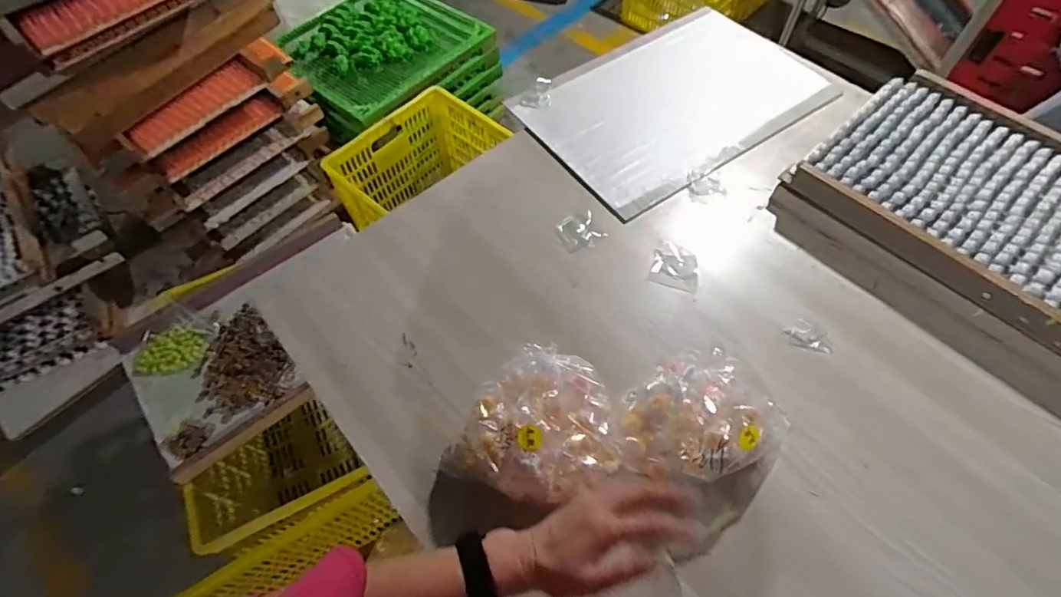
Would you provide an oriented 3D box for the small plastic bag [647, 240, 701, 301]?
[{"bbox_3d":[0.248,-0.052,0.878,0.088,0.020,0.080,22,63,14],"label":"small plastic bag"}]

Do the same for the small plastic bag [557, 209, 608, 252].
[{"bbox_3d":[0.087,-0.119,0.936,0.077,0.006,0.071,-26,63,-13],"label":"small plastic bag"}]

